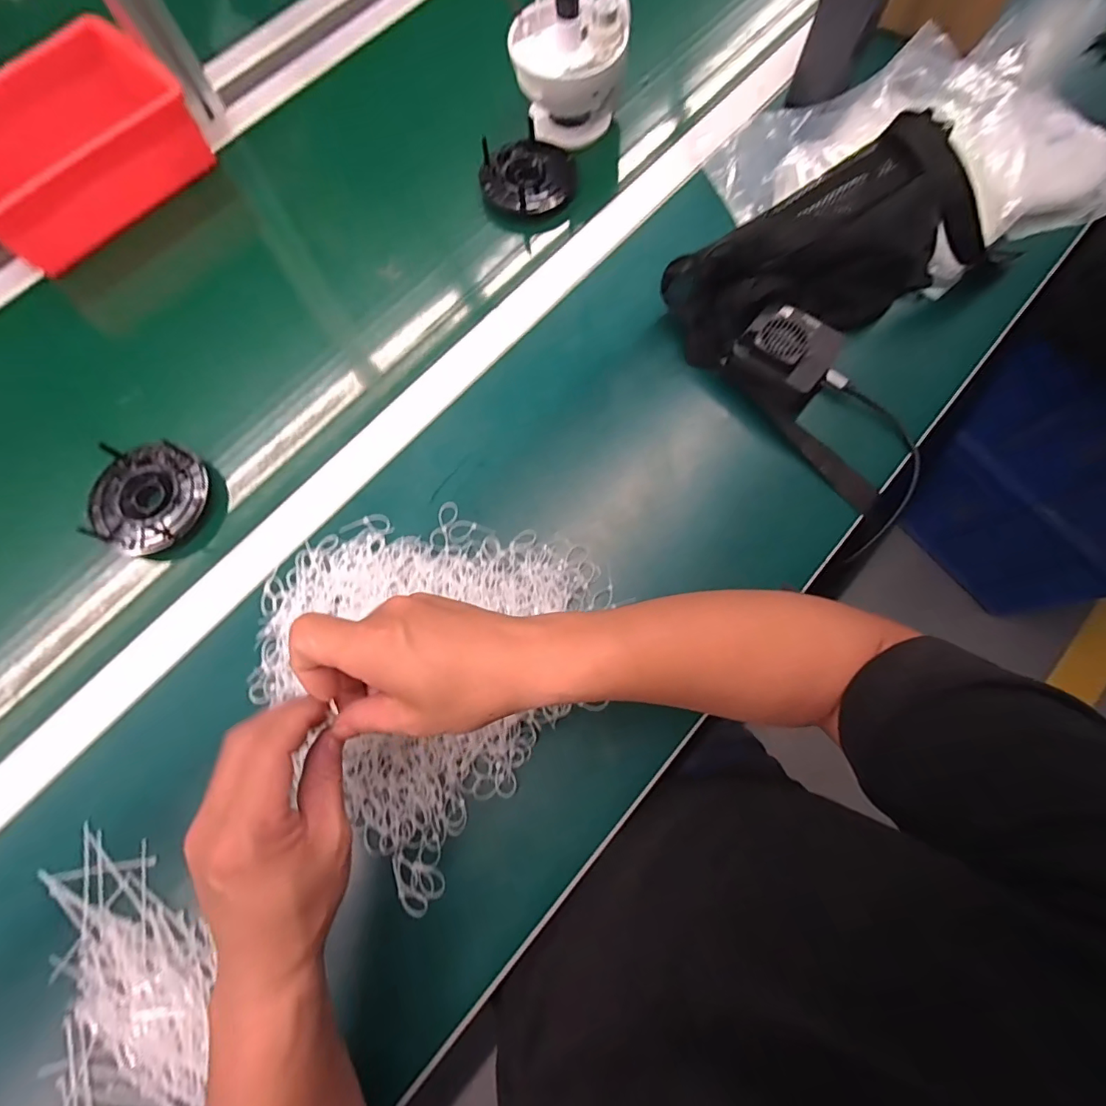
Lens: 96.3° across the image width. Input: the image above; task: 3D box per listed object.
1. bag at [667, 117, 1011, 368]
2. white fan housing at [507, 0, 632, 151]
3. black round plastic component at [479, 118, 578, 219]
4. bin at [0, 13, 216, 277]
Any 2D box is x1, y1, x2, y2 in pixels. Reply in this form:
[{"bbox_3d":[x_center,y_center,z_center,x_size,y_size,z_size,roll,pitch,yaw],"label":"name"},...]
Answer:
[{"bbox_3d":[0.244,-0.279,0.449,0.289,0.099,0.121,-20,74,-4],"label":"bag"},{"bbox_3d":[0.016,-0.501,0.522,0.114,0.122,0.091,9,74,5],"label":"white fan housing"},{"bbox_3d":[-0.031,-0.406,0.533,0.101,0.034,0.089,29,77,10],"label":"black round plastic component"},{"bbox_3d":[-0.525,-0.437,0.539,0.165,0.076,0.249,42,79,12],"label":"bin"}]

